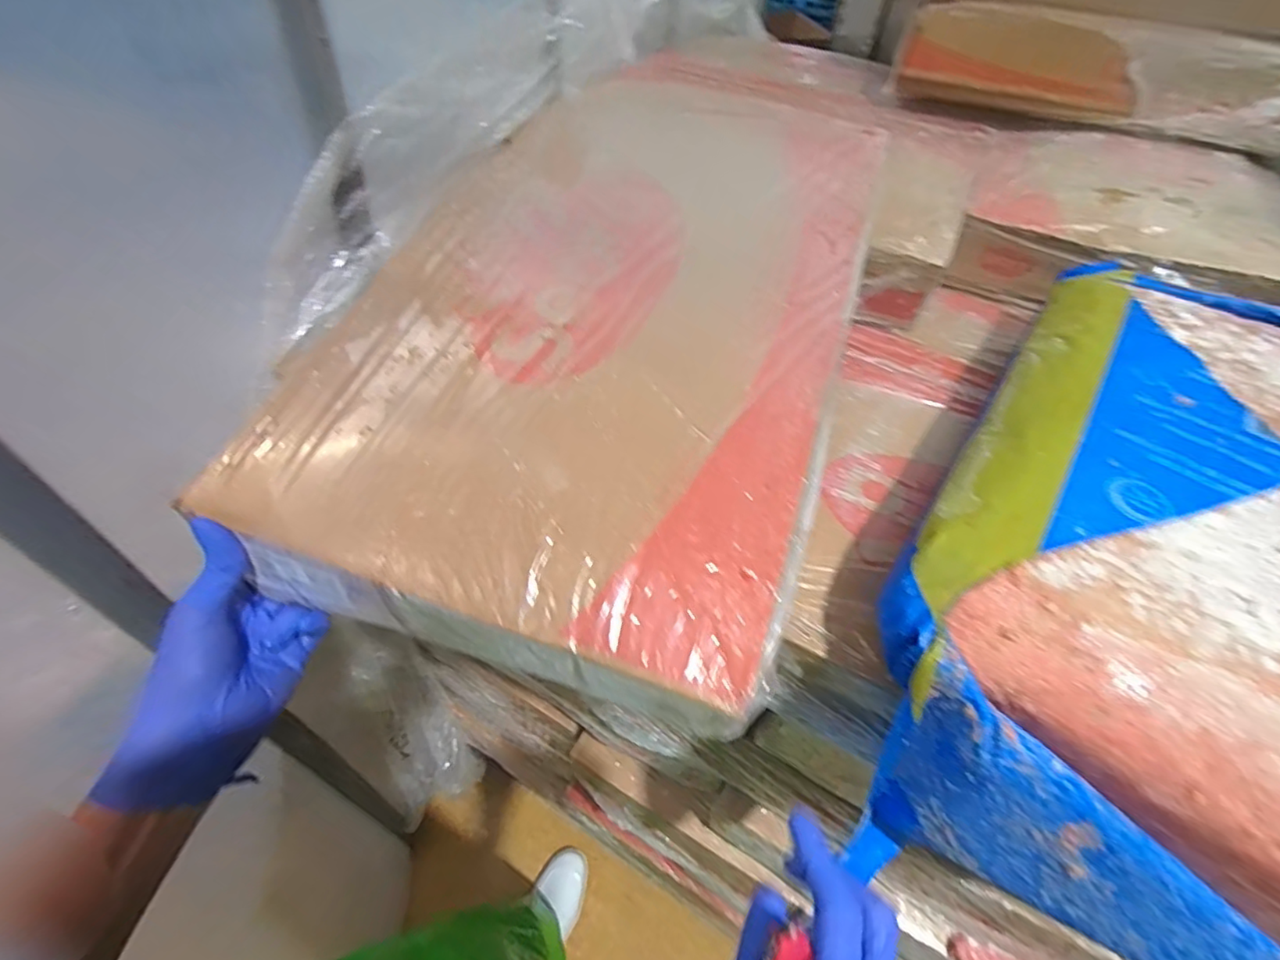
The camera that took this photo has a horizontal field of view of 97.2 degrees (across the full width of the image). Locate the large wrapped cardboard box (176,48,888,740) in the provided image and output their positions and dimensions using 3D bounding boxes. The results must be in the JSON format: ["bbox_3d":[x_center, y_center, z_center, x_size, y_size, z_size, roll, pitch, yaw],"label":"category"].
[{"bbox_3d":[-0.010,-0.188,0.501,0.386,0.055,0.684,16,60,9],"label":"large wrapped cardboard box"}]

